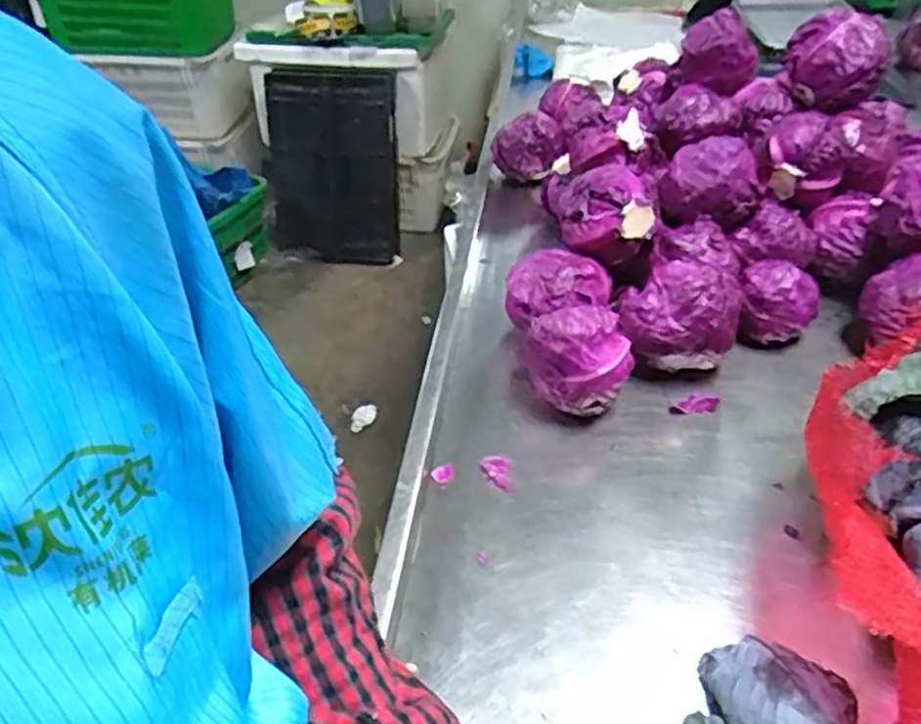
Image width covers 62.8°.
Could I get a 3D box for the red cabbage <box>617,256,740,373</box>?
[{"bbox_3d":[0.242,-0.048,0.840,0.123,0.114,0.116,14,41,18],"label":"red cabbage"}]

